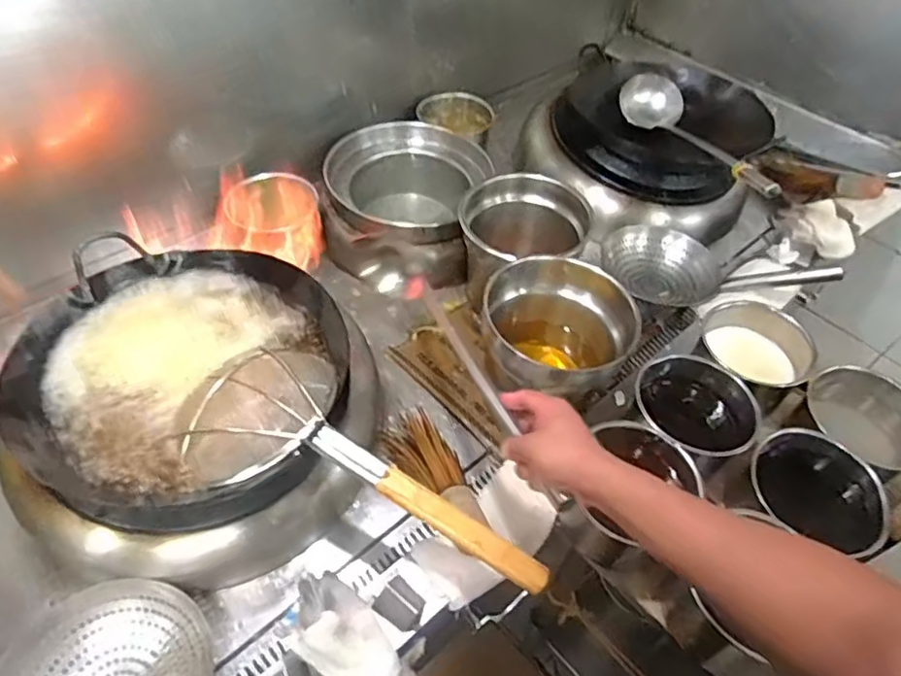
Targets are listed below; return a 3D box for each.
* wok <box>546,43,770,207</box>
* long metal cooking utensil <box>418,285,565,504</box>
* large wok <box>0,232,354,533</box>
[{"bbox_3d":[0.459,-0.482,1.370,0.426,0.147,0.377,35,57,23],"label":"wok"},{"bbox_3d":[0.041,0.055,0.737,0.011,0.019,0.364,-16,46,-17],"label":"long metal cooking utensil"},{"bbox_3d":[-0.365,0.043,0.863,0.426,0.107,0.408,4,50,-1],"label":"large wok"}]

